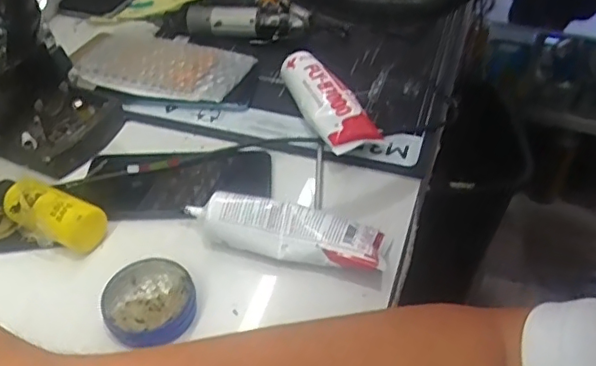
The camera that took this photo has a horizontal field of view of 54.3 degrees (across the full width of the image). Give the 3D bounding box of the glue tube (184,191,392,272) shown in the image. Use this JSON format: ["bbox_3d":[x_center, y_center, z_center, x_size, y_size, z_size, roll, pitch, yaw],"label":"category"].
[{"bbox_3d":[-0.010,0.037,0.444,0.156,0.039,0.048,10,45,8],"label":"glue tube"}]

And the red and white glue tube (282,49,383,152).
[{"bbox_3d":[0.030,-0.075,0.558,0.054,0.036,0.146,-15,47,-17],"label":"red and white glue tube"}]

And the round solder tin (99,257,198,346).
[{"bbox_3d":[-0.105,0.083,0.411,0.061,0.020,0.066,2,44,-2],"label":"round solder tin"}]

